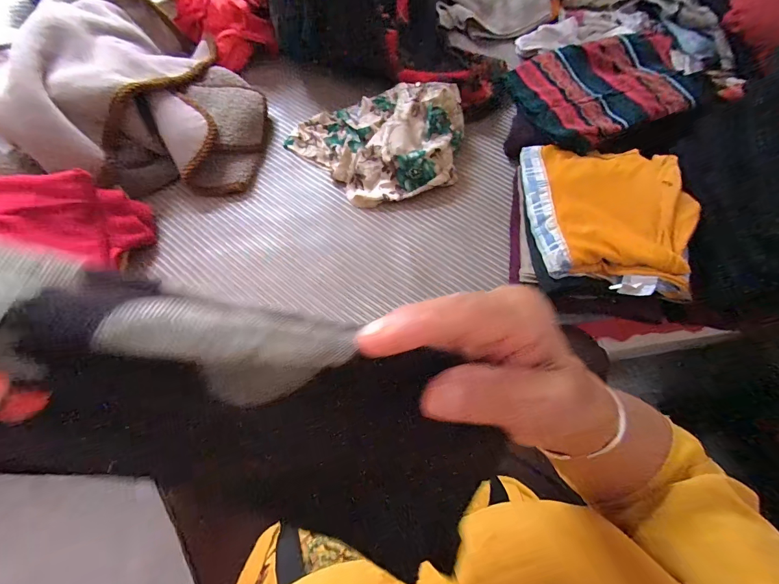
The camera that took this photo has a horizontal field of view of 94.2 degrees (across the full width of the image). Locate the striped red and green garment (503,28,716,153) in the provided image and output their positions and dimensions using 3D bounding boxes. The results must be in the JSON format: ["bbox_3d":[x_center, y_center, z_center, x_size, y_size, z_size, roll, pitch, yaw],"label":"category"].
[{"bbox_3d":[0.369,-0.349,0.623,0.276,0.060,0.210,-14,66,-7],"label":"striped red and green garment"}]

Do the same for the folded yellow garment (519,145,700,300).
[{"bbox_3d":[0.302,-0.124,0.509,0.195,0.054,0.271,6,65,2],"label":"folded yellow garment"}]

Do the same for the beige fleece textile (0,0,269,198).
[{"bbox_3d":[-0.461,-0.374,0.641,0.450,0.173,0.428,-4,66,-2],"label":"beige fleece textile"}]

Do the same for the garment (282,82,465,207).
[{"bbox_3d":[-0.019,-0.272,0.638,0.303,0.098,0.233,-15,67,-7],"label":"garment"}]

